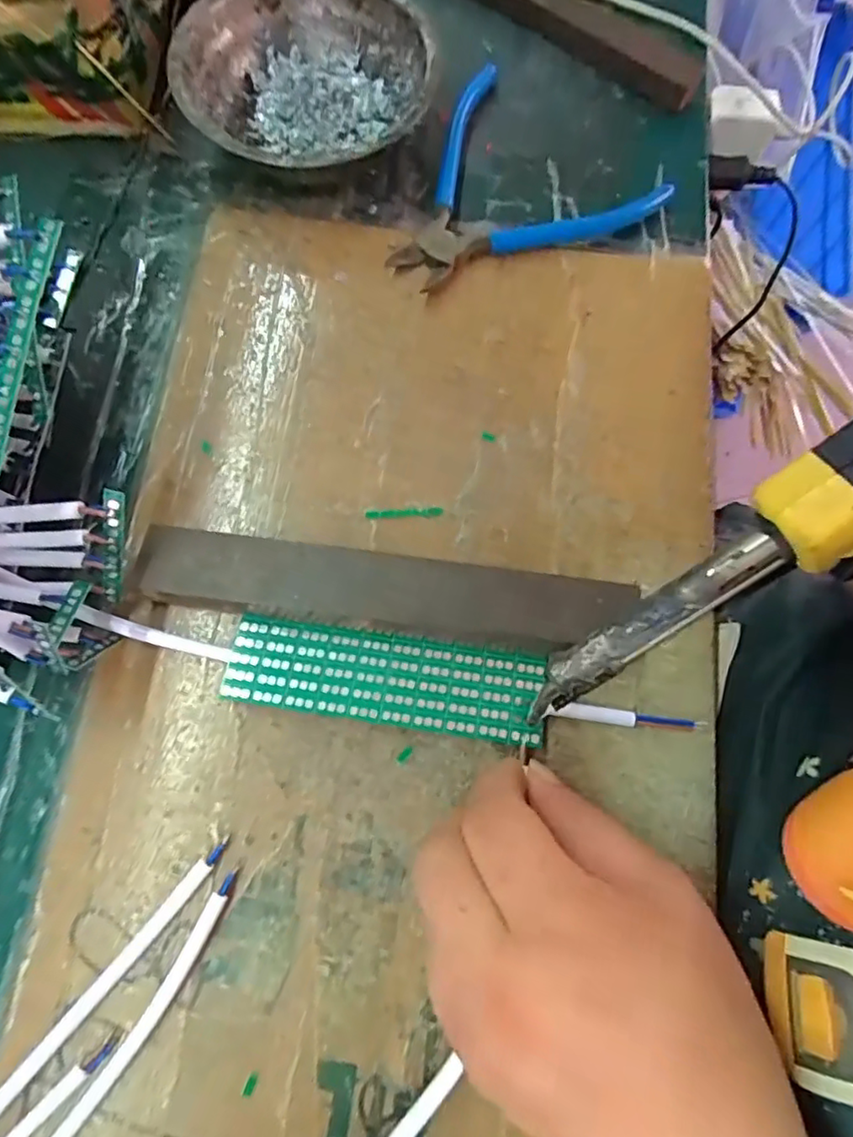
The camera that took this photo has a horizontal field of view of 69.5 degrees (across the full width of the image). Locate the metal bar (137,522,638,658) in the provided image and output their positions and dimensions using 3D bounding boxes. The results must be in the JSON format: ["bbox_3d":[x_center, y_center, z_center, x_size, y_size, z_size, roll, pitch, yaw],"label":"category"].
[{"bbox_3d":[-0.019,0.010,0.257,0.195,0.019,0.032,8,75,1],"label":"metal bar"}]

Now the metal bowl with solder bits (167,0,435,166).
[{"bbox_3d":[-0.060,-0.239,0.312,0.119,0.042,0.119,0,75,-1],"label":"metal bowl with solder bits"}]

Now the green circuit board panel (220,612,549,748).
[{"bbox_3d":[-0.016,0.044,0.252,0.127,0.004,0.036,9,65,1],"label":"green circuit board panel"}]

